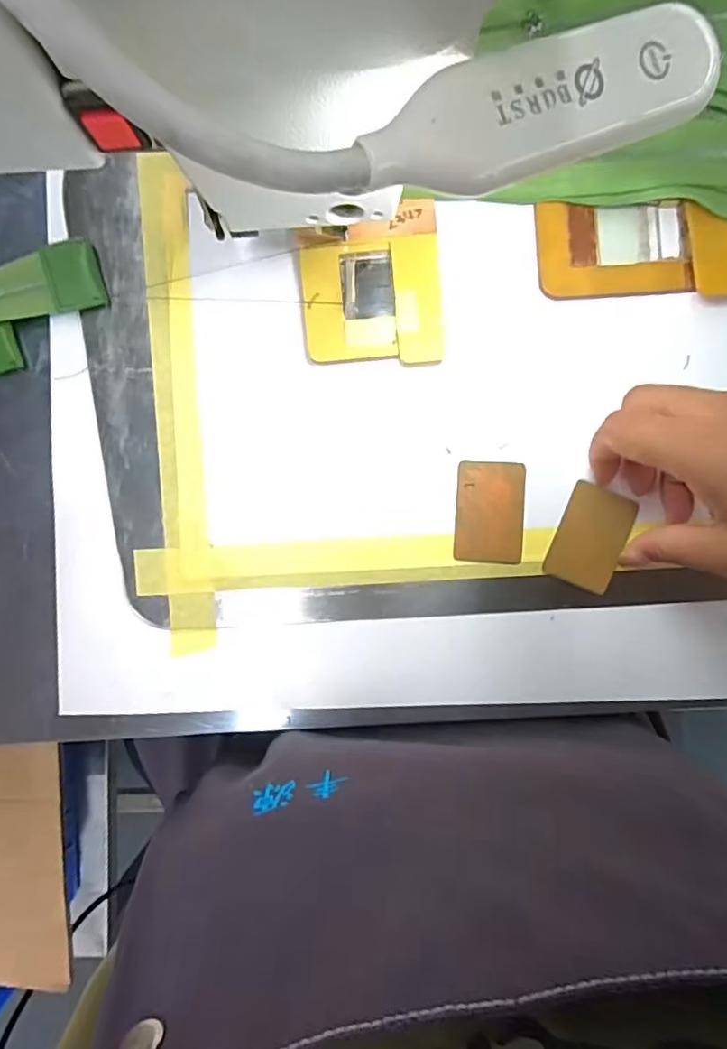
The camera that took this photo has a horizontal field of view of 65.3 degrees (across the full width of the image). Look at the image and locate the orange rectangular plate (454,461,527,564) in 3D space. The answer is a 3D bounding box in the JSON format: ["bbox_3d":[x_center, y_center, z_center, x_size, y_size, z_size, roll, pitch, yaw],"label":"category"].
[{"bbox_3d":[0.066,-0.007,0.297,0.035,0.004,0.051,3,91,1],"label":"orange rectangular plate"}]

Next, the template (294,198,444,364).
[{"bbox_3d":[0.004,-0.123,0.289,0.070,0.010,0.079,-4,91,0],"label":"template"}]

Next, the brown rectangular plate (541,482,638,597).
[{"bbox_3d":[0.119,0.007,0.295,0.035,0.004,0.051,22,91,0],"label":"brown rectangular plate"}]

